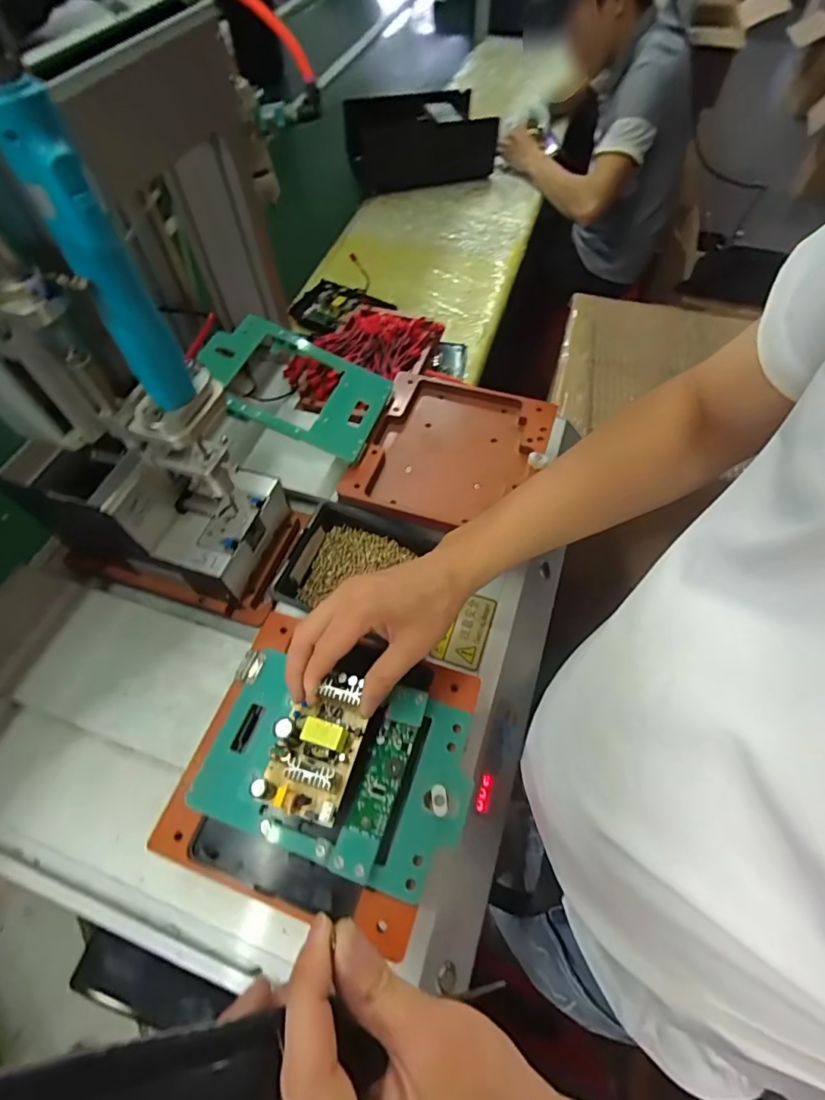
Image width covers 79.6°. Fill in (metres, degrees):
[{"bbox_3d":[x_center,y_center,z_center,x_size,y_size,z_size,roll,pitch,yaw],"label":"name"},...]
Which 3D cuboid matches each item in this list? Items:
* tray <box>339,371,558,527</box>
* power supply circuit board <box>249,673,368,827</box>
[{"bbox_3d":[0.047,-0.114,0.559,0.188,0.026,0.203,18,61,12],"label":"tray"},{"bbox_3d":[-0.070,0.137,0.356,0.057,0.027,0.094,13,60,10],"label":"power supply circuit board"}]

